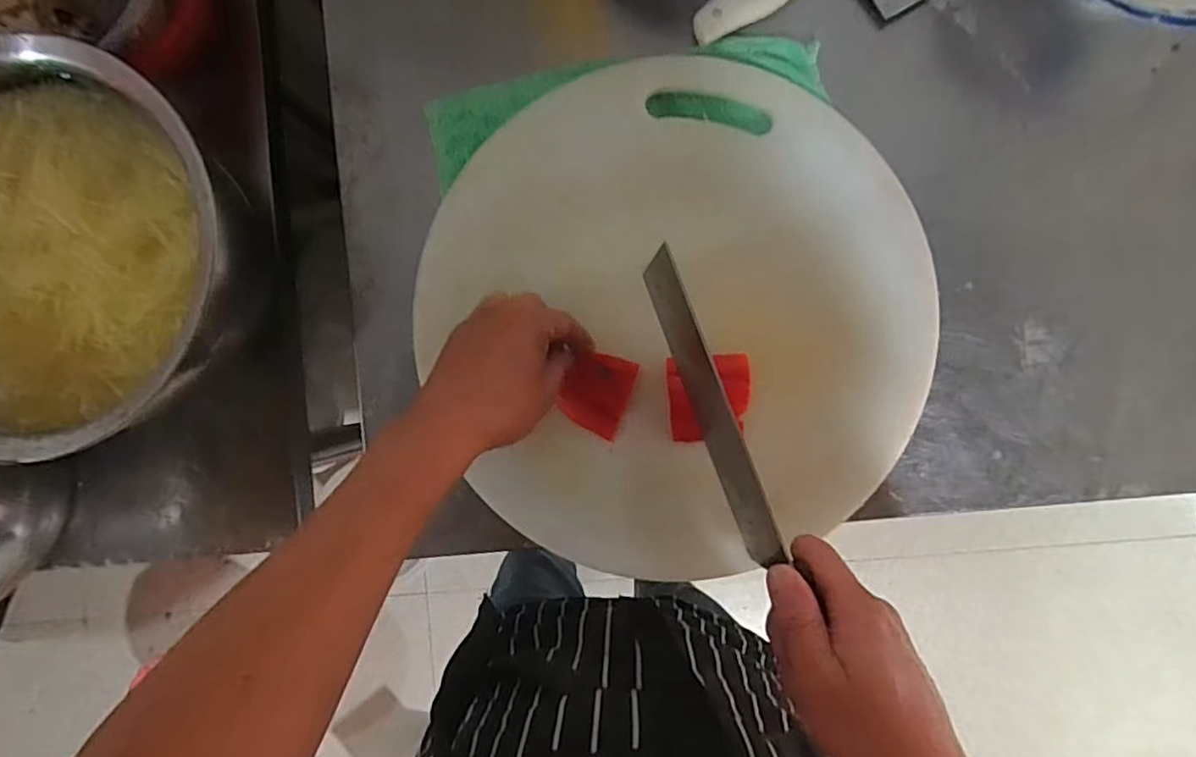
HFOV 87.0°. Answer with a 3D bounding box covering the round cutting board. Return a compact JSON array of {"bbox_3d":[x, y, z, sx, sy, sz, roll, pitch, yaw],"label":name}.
[{"bbox_3d":[0.055,-0.046,0.460,0.359,0.032,0.361,0,90,2],"label":"round cutting board"}]

